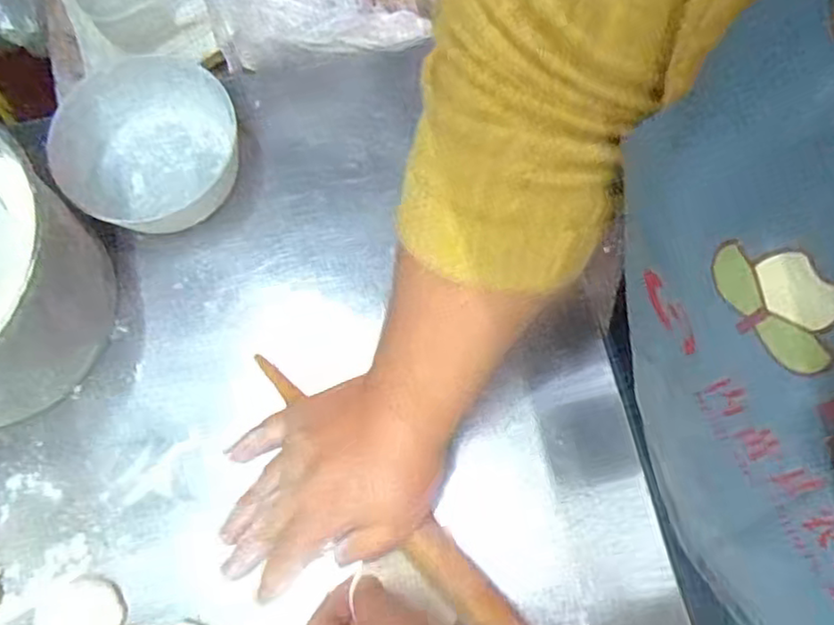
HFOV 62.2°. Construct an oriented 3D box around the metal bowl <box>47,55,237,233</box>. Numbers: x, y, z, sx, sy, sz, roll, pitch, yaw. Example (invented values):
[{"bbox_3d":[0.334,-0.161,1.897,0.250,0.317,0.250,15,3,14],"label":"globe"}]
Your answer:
[{"bbox_3d":[-0.184,-0.115,0.463,0.121,0.041,0.112,-1,74,2],"label":"metal bowl"}]

